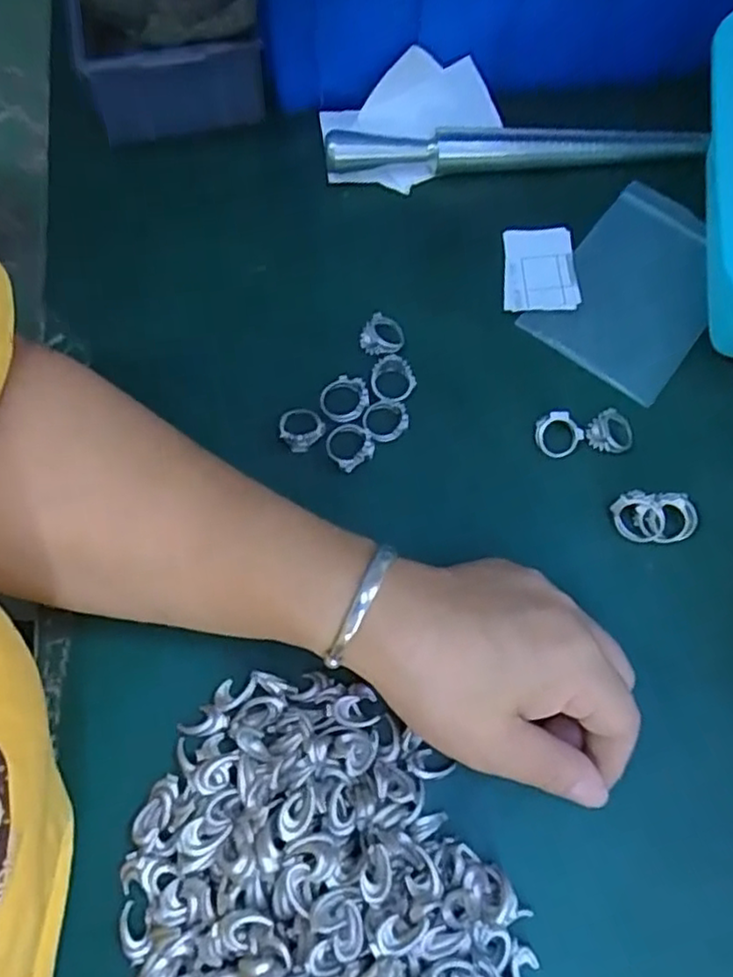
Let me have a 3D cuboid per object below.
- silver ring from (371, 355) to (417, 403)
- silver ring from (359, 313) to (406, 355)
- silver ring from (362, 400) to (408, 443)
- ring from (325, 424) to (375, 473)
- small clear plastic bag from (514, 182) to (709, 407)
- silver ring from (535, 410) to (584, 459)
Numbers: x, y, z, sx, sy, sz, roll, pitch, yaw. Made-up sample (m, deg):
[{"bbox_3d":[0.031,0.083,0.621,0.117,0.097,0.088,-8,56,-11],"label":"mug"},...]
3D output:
[{"bbox_3d":[0.014,-0.054,0.338,0.021,0.006,0.026,28,70,9],"label":"silver ring"},{"bbox_3d":[0.008,-0.077,0.347,0.022,0.009,0.023,1,69,-2],"label":"silver ring"},{"bbox_3d":[0.009,-0.033,0.329,0.021,0.008,0.020,1,69,-2],"label":"silver ring"},{"bbox_3d":[-0.009,-0.022,0.325,0.020,0.011,0.022,1,69,-2],"label":"ring"},{"bbox_3d":[0.149,-0.111,0.367,0.080,0.009,0.126,36,72,12],"label":"small clear plastic bag"},{"bbox_3d":[0.092,-0.026,0.328,0.021,0.004,0.021,2,105,7],"label":"silver ring"}]

